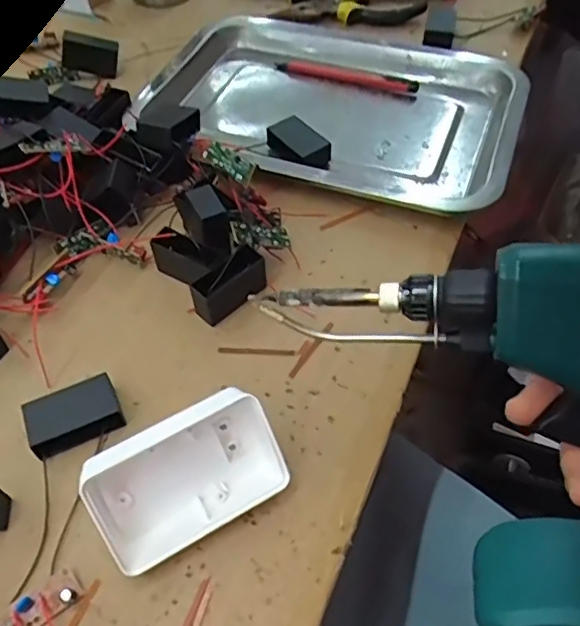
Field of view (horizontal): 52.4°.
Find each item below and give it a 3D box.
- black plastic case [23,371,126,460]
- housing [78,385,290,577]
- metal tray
[{"bbox_3d":[-0.120,0.056,0.330,0.049,0.019,0.032,-21,54,-15],"label":"black plastic case"},{"bbox_3d":[-0.051,0.081,0.289,0.090,0.030,0.063,-24,100,-19],"label":"housing"},{"bbox_3d":[0.041,-0.181,0.506,0.297,0.026,0.220,18,54,14],"label":"metal tray"}]

